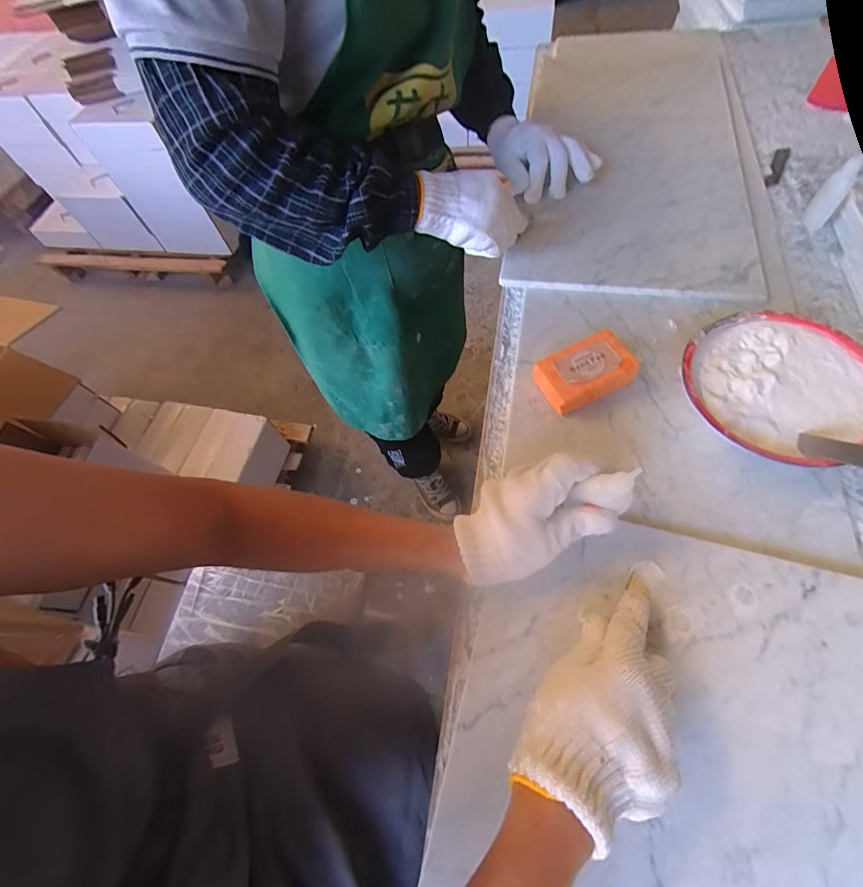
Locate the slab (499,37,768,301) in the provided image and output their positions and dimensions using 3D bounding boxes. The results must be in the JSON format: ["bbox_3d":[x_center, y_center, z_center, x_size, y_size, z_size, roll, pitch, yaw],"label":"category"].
[{"bbox_3d":[0.319,-0.522,0.678,0.315,0.017,0.753,8,60,13],"label":"slab"}]

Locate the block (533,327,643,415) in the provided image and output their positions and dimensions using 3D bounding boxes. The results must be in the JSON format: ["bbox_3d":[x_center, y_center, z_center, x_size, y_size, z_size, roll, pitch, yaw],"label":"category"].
[{"bbox_3d":[0.163,-0.076,0.435,0.100,0.034,0.057,-26,61,-7],"label":"block"}]

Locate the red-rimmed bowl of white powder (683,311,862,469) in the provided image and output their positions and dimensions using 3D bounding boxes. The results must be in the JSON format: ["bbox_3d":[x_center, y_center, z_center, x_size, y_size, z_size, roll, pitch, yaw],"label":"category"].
[{"bbox_3d":[0.329,-0.050,0.396,0.169,0.063,0.165,-3,61,6],"label":"red-rimmed bowl of white powder"}]

